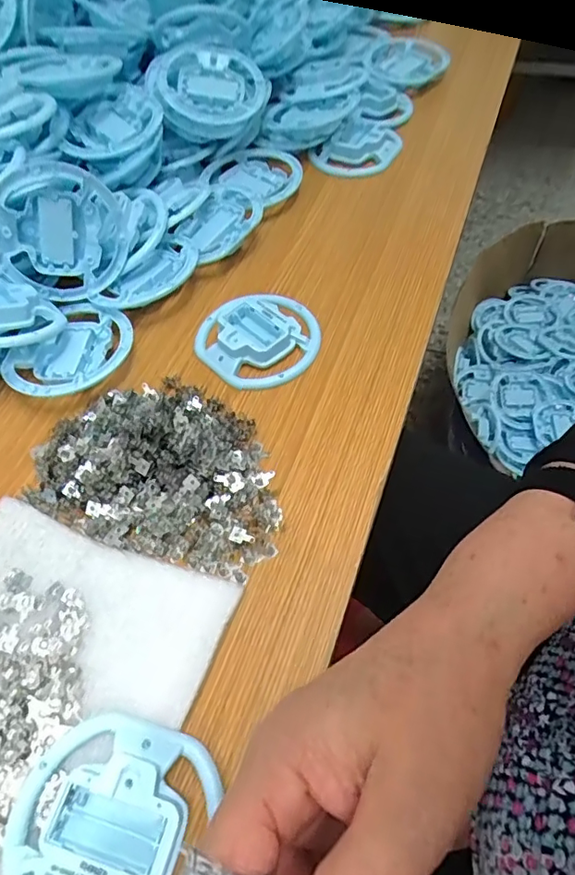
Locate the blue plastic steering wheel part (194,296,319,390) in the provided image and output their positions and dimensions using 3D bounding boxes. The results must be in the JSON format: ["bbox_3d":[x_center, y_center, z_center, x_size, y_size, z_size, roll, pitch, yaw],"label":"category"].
[{"bbox_3d":[-0.024,-0.081,0.436,0.098,0.020,0.084,-9,57,-4],"label":"blue plastic steering wheel part"}]

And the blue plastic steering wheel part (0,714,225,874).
[{"bbox_3d":[-0.090,0.189,0.258,0.090,0.021,0.097,16,59,12],"label":"blue plastic steering wheel part"}]

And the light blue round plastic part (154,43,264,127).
[{"bbox_3d":[-0.079,-0.350,0.540,0.109,0.016,0.109,3,71,-10],"label":"light blue round plastic part"}]

